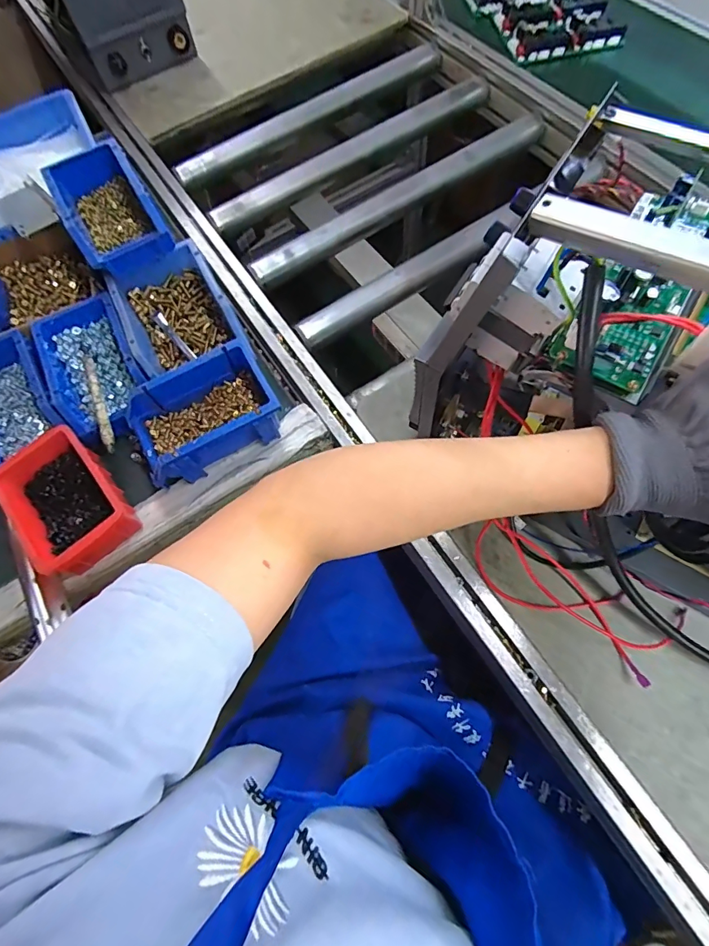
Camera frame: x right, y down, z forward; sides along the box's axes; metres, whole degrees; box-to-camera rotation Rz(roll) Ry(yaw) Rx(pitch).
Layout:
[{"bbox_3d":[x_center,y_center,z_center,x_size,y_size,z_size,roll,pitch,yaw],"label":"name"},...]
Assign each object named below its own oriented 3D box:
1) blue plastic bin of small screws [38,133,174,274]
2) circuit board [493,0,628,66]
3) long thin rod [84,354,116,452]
[{"bbox_3d":[-0.308,-0.331,0.544,0.102,0.056,0.159,-31,69,-7],"label":"blue plastic bin of small screws"},{"bbox_3d":[0.381,-0.849,0.824,0.197,0.027,0.184,-10,68,1],"label":"circuit board"},{"bbox_3d":[-0.302,-0.087,0.513,0.011,0.015,0.142,-23,70,-8],"label":"long thin rod"}]

